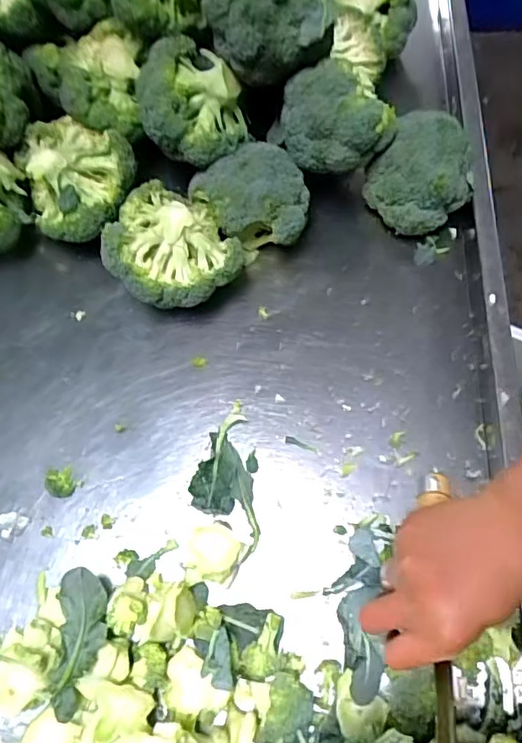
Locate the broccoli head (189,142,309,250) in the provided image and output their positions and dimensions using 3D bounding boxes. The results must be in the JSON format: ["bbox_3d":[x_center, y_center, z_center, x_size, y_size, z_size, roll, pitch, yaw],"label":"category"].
[{"bbox_3d":[-0.006,-0.171,0.601,0.111,0.099,0.096,-20,67,-6],"label":"broccoli head"}]

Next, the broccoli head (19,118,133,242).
[{"bbox_3d":[-0.194,-0.209,0.605,0.119,0.071,0.134,-27,68,-8],"label":"broccoli head"}]

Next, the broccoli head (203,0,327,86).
[{"bbox_3d":[0.009,-0.318,0.527,0.088,0.087,0.092,-36,70,-13],"label":"broccoli head"}]

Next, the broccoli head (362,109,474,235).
[{"bbox_3d":[0.170,-0.204,0.604,0.092,0.108,0.086,-1,66,3],"label":"broccoli head"}]

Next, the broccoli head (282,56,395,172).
[{"bbox_3d":[0.076,-0.247,0.555,0.108,0.076,0.073,-10,66,-1],"label":"broccoli head"}]

